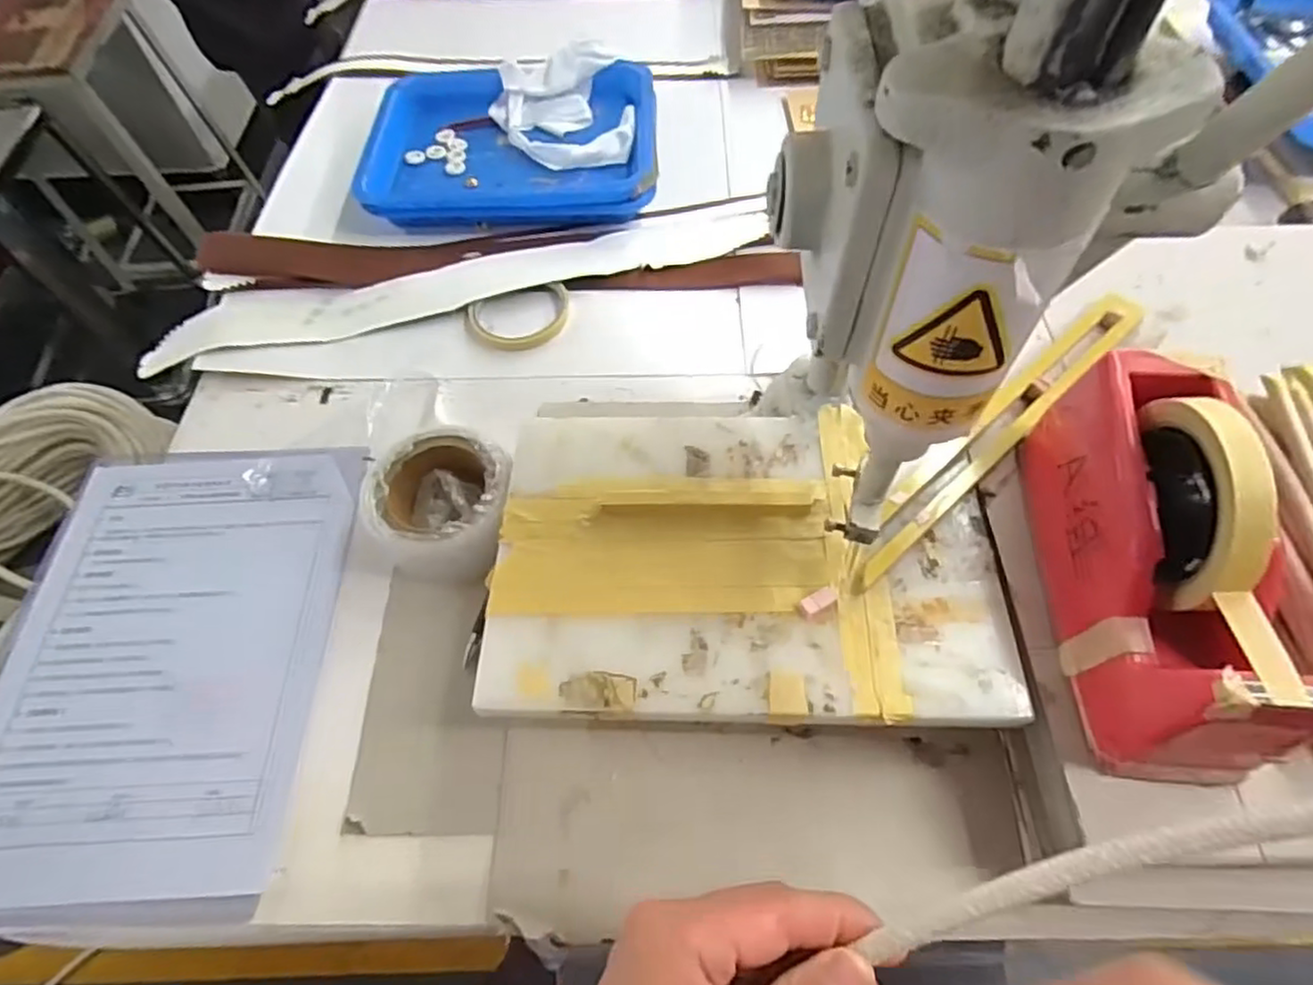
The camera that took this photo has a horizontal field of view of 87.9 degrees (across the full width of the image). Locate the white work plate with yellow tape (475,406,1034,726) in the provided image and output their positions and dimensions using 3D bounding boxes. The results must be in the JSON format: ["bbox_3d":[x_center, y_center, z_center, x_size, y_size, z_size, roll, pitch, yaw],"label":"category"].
[{"bbox_3d":[0.051,0.035,0.416,0.295,0.013,0.200,0,61,2],"label":"white work plate with yellow tape"}]

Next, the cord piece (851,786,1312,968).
[{"bbox_3d":[0.152,0.104,0.192,0.200,0.009,0.022,-30,59,25],"label":"cord piece"}]

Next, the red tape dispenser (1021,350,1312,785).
[{"bbox_3d":[0.251,0.026,0.334,0.062,0.114,0.199,3,60,4],"label":"red tape dispenser"}]

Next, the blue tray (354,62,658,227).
[{"bbox_3d":[-0.146,-0.360,0.696,0.287,0.043,0.213,-3,59,0],"label":"blue tray"}]

